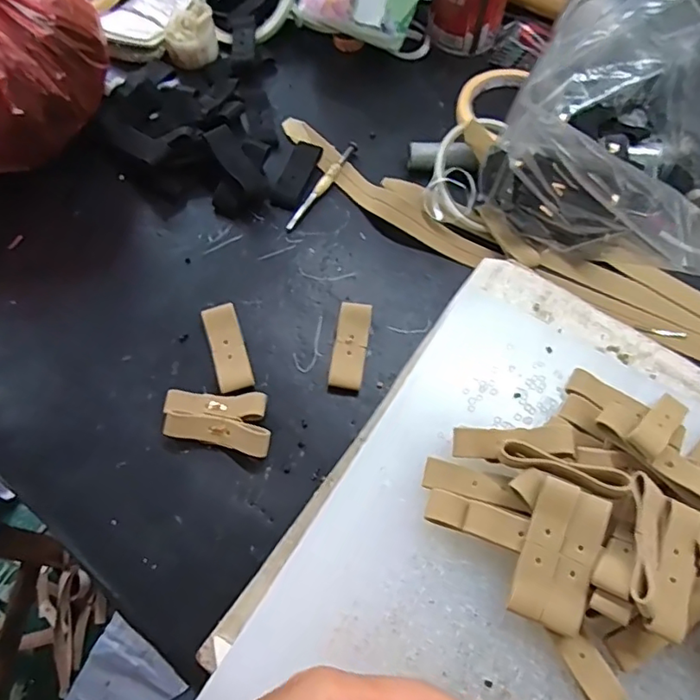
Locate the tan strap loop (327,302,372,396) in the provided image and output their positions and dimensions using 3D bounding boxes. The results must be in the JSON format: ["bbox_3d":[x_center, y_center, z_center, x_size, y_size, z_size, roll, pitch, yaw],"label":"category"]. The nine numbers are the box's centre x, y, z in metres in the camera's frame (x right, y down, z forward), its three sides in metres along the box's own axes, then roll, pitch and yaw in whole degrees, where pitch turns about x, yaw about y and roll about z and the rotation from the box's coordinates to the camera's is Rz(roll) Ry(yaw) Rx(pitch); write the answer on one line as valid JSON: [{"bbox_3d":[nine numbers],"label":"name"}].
[{"bbox_3d":[0.001,-0.002,0.369,0.021,0.012,0.061,8,63,3],"label":"tan strap loop"}]

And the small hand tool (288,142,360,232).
[{"bbox_3d":[-0.020,-0.126,0.429,0.009,0.007,0.095,28,66,12],"label":"small hand tool"}]

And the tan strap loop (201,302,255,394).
[{"bbox_3d":[-0.079,-0.002,0.363,0.021,0.006,0.060,-16,64,-9],"label":"tan strap loop"}]

